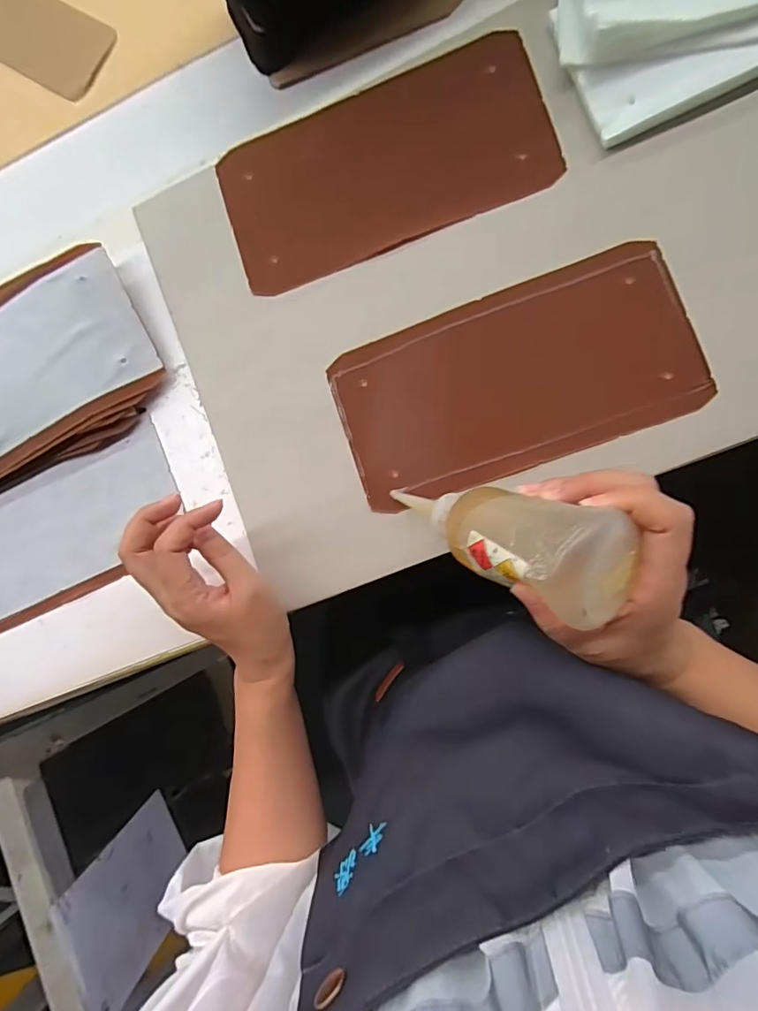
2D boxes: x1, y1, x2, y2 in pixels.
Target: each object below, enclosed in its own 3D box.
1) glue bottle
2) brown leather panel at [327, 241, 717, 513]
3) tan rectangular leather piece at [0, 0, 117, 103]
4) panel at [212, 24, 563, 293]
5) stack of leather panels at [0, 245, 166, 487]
[{"bbox_3d":[0.066,0.015,0.299,0.143,0.047,0.051,21,91,48],"label":"glue bottle"},{"bbox_3d":[0.096,-0.092,0.380,0.251,0.007,0.128,-19,85,9],"label":"brown leather panel"},{"bbox_3d":[-0.310,-0.419,0.455,0.158,0.008,0.071,33,93,9],"label":"tan rectangular leather piece"},{"bbox_3d":[0.001,-0.264,0.401,0.249,0.006,0.131,-17,85,8],"label":"panel"},{"bbox_3d":[-0.337,-0.103,0.438,0.299,0.032,0.169,-21,85,8],"label":"stack of leather panels"}]

